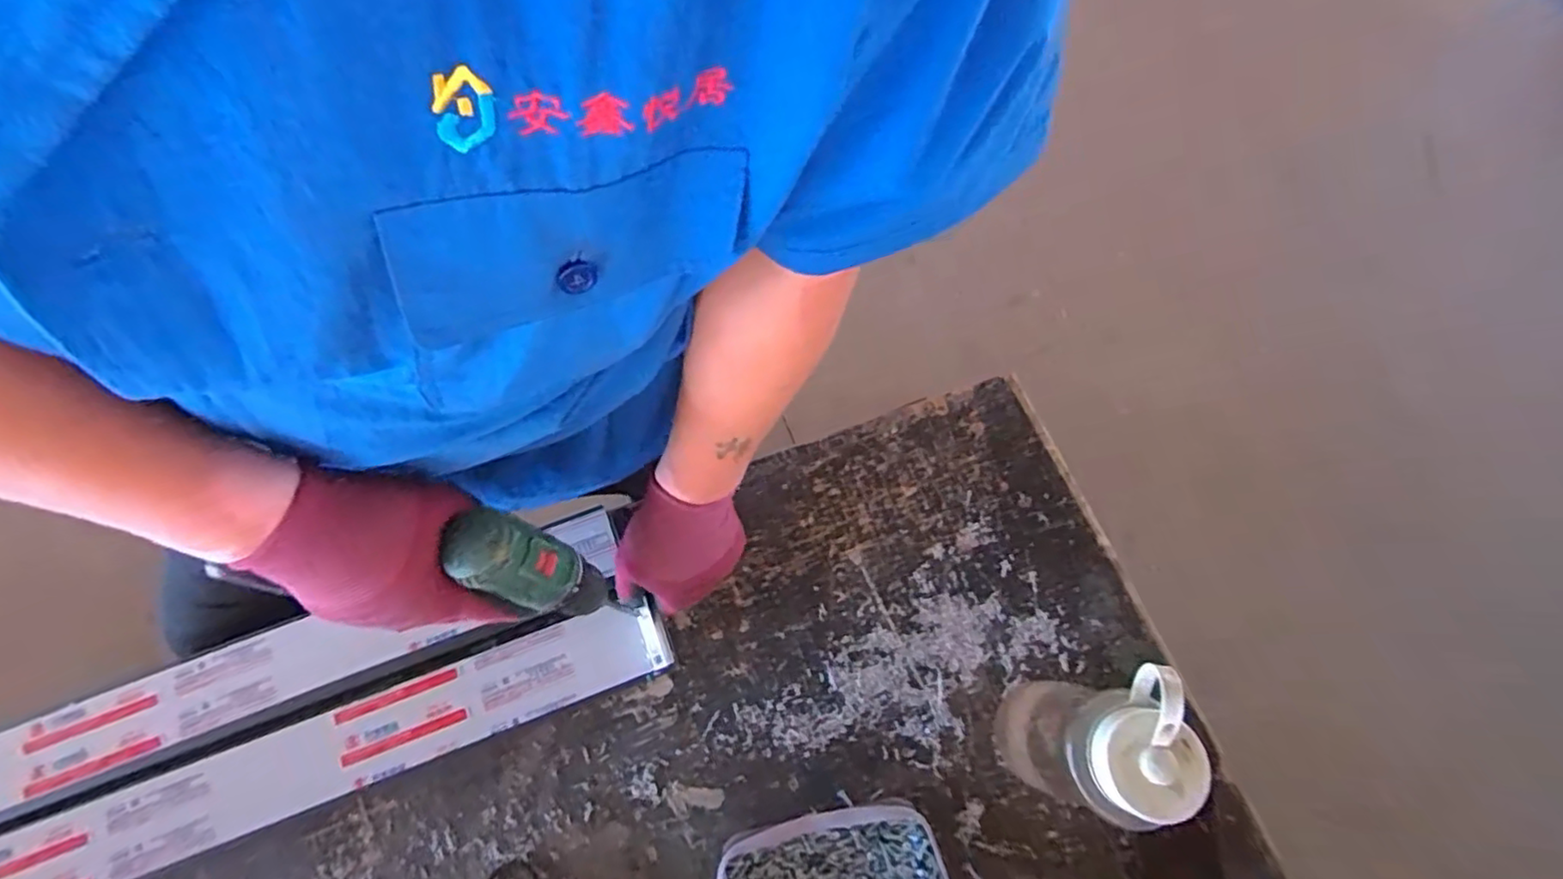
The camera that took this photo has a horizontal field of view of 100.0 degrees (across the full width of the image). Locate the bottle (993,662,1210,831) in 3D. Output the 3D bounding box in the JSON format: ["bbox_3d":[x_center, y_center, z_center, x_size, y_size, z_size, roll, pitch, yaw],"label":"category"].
[{"bbox_3d":[0.237,0.241,0.521,0.088,0.219,0.084,-33,76,-13],"label":"bottle"}]

